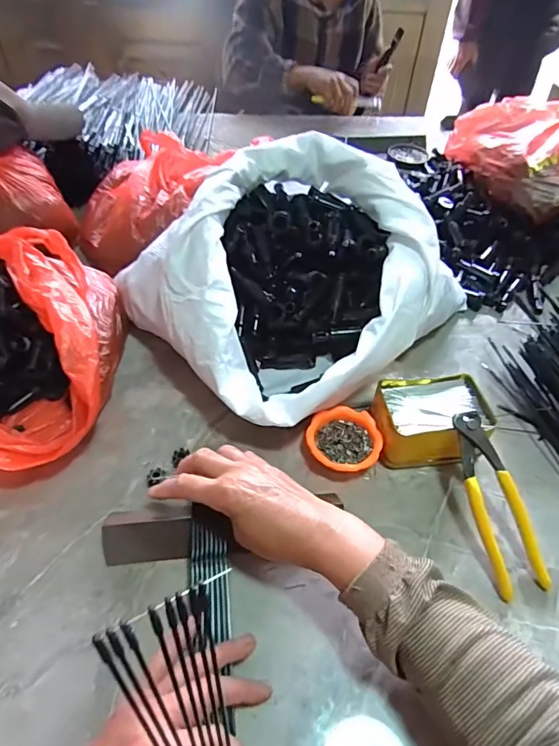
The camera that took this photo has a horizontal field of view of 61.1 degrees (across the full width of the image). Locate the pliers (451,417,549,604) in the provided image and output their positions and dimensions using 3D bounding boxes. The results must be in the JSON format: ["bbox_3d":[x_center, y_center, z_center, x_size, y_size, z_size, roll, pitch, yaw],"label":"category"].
[{"bbox_3d":[0.197,0.116,0.435,0.045,0.014,0.161,-10,73,-11],"label":"pliers"}]

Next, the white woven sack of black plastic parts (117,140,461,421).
[{"bbox_3d":[0.014,-0.113,0.552,0.310,0.161,0.299,-31,56,-26],"label":"white woven sack of black plastic parts"}]

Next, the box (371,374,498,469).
[{"bbox_3d":[0.159,0.048,0.501,0.114,0.054,0.086,-3,48,-4],"label":"box"}]

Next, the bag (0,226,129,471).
[{"bbox_3d":[-0.323,-0.030,0.527,0.259,0.107,0.282,-2,48,-4],"label":"bag"}]

